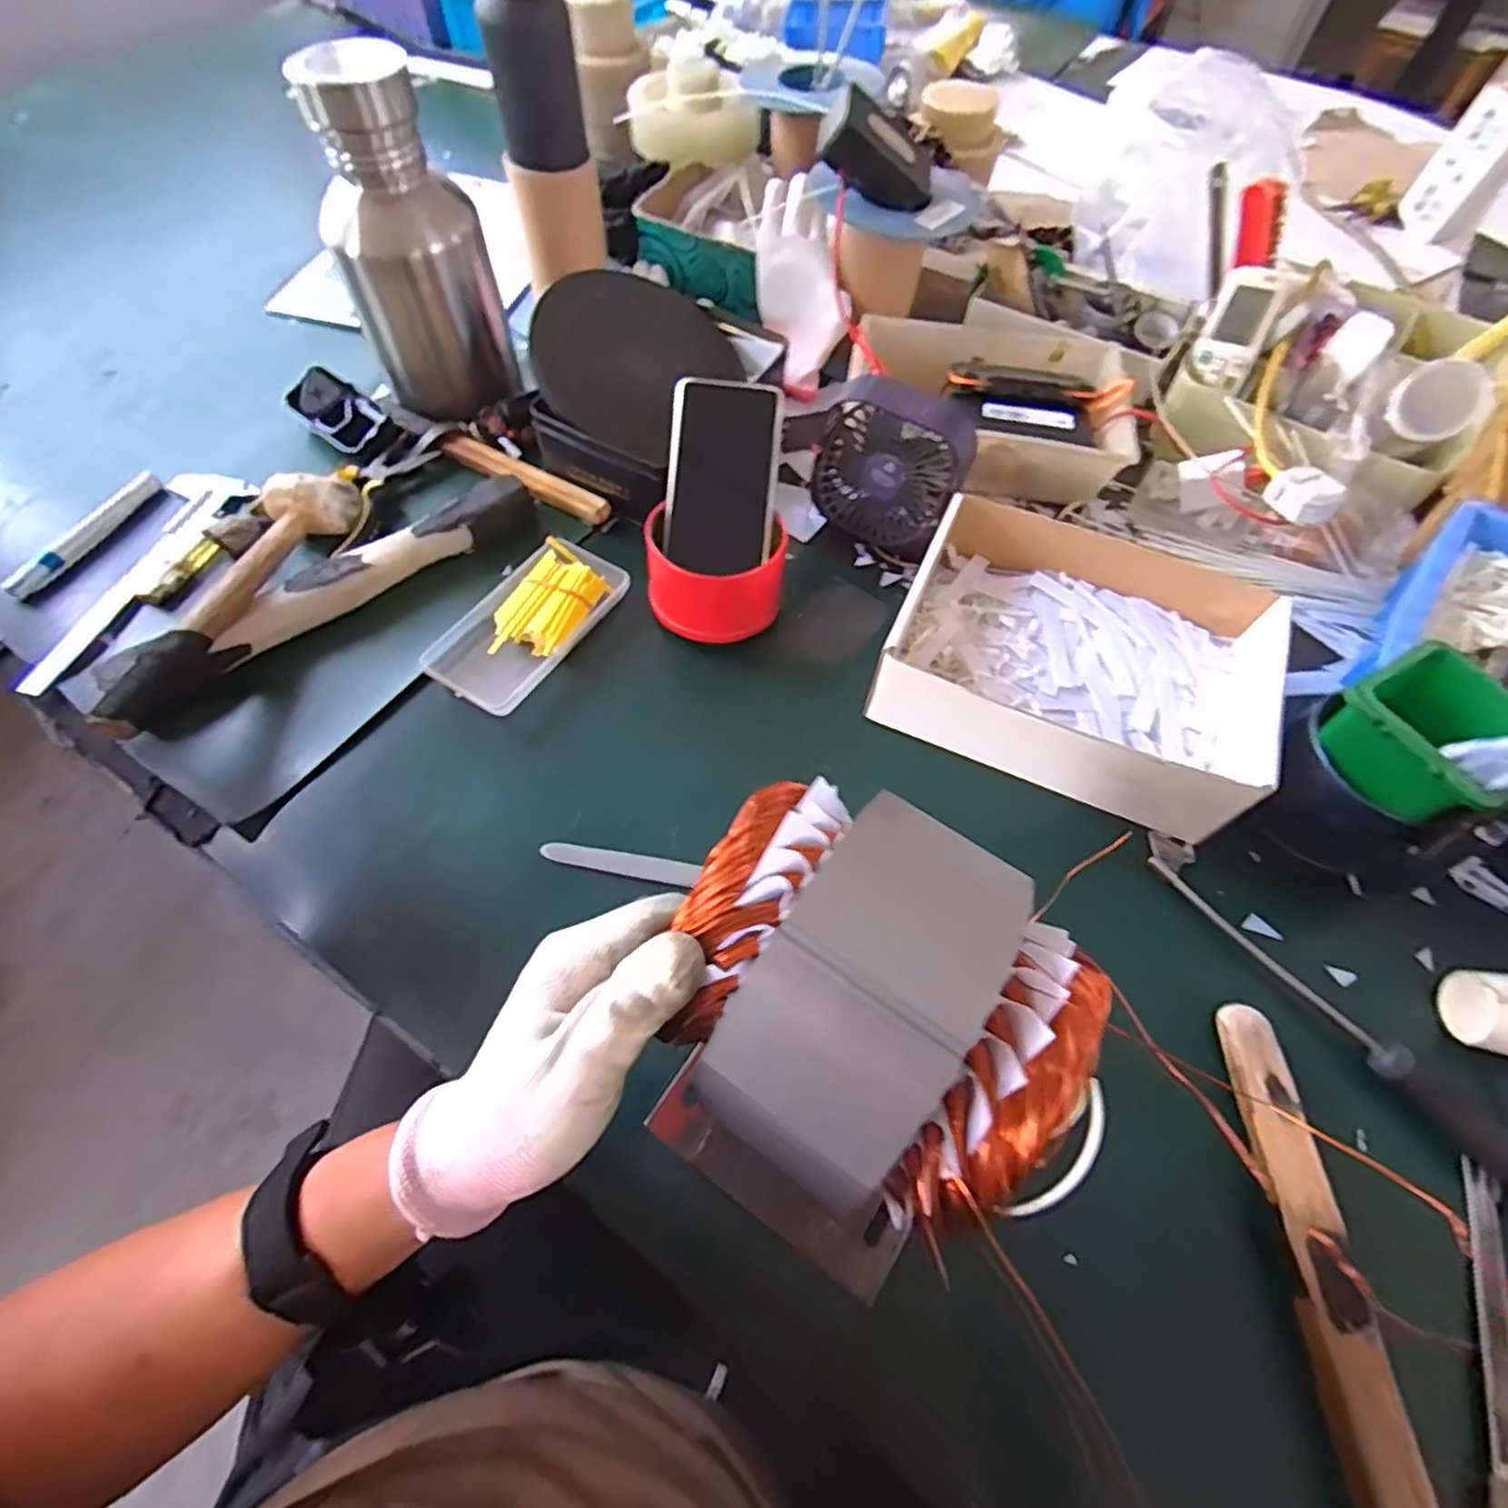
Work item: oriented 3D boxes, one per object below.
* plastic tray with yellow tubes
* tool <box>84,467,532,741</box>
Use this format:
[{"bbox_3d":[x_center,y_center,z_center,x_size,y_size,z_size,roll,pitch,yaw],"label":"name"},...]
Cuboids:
[{"bbox_3d":[-0.168,-0.099,0.532,0.081,0.021,0.147,31,64,15],"label":"plastic tray with yellow tubes"},{"bbox_3d":[-0.301,-0.122,0.511,0.050,0.061,0.314,34,64,17],"label":"tool"}]

